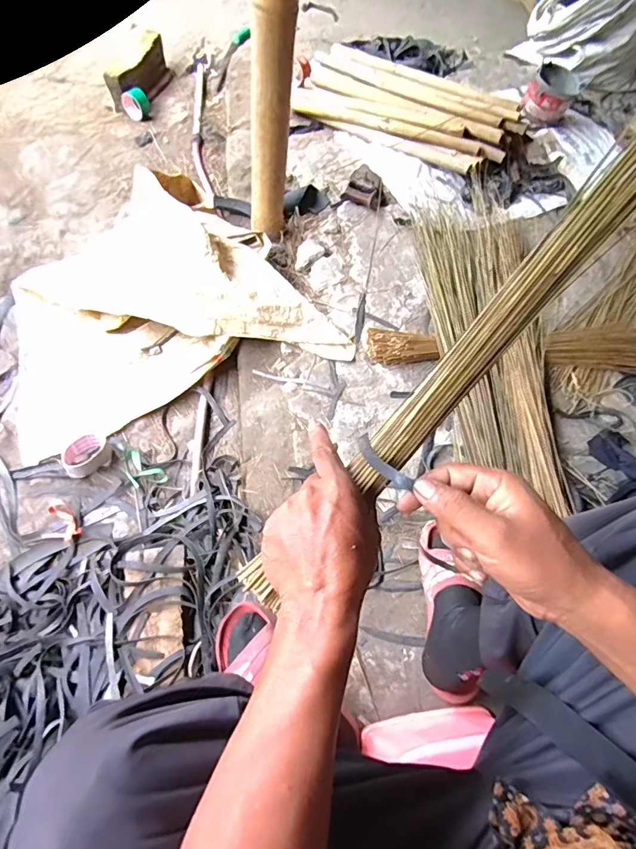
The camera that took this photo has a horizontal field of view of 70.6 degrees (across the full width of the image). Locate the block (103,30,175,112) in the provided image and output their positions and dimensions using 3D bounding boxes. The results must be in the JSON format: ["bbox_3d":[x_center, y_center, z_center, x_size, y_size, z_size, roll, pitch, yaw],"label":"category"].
[{"bbox_3d":[-0.572,-1.139,1.448,0.100,0.103,0.266,23,68,10],"label":"block"}]

